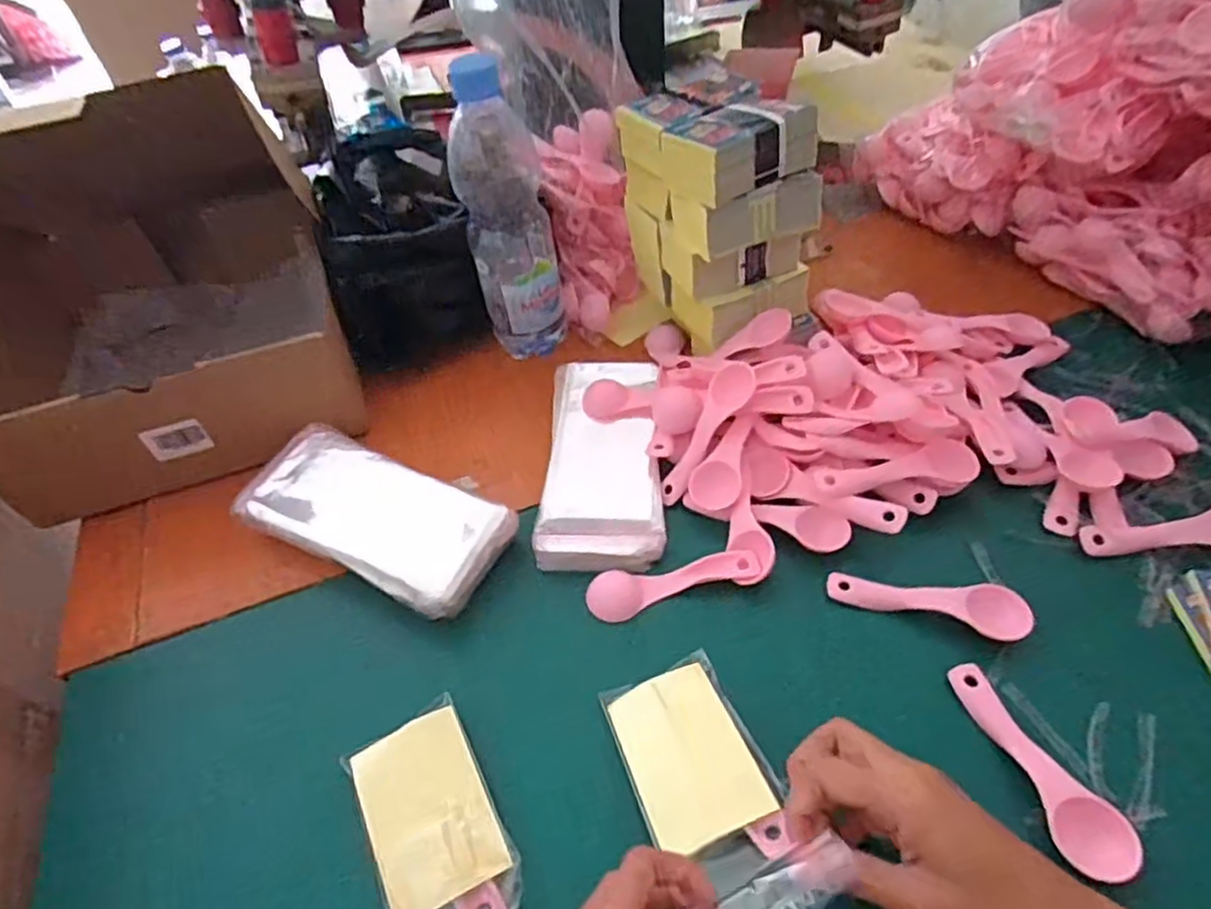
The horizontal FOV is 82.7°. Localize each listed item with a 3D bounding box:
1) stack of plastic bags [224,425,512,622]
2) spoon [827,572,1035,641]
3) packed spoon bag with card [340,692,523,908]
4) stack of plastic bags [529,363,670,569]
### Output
[{"bbox_3d":[-0.162,0.041,0.478,0.184,0.029,0.086,20,52,21],"label":"stack of plastic bags"},{"bbox_3d":[0.197,0.094,0.424,0.112,0.020,0.034,9,49,12],"label":"spoon"},{"bbox_3d":[-0.089,0.192,0.357,0.064,0.010,0.114,-24,56,-18],"label":"packed spoon bag with card"},{"bbox_3d":[0.000,0.000,0.520,0.087,0.025,0.188,0,46,6],"label":"stack of plastic bags"}]

